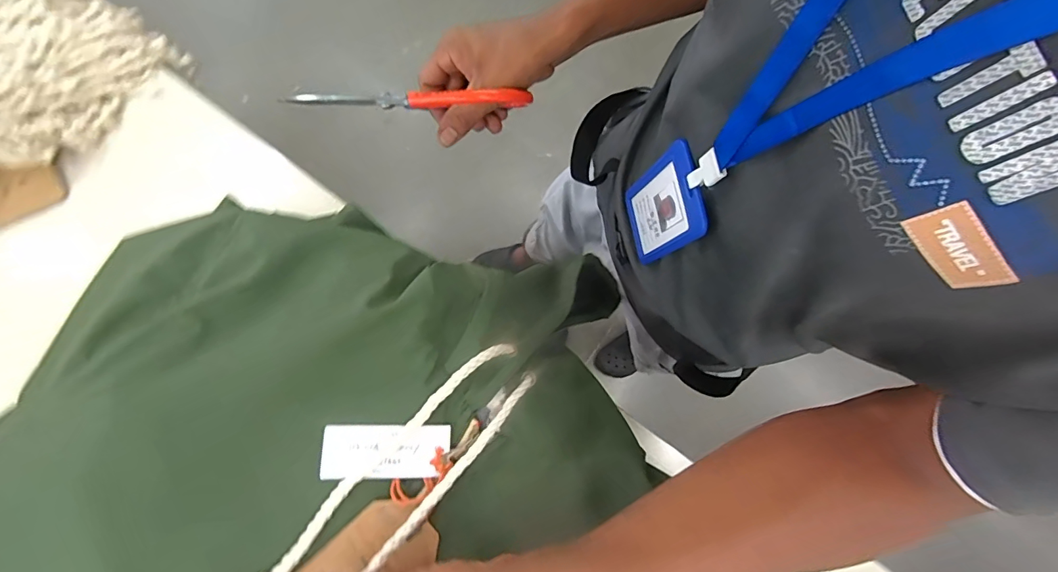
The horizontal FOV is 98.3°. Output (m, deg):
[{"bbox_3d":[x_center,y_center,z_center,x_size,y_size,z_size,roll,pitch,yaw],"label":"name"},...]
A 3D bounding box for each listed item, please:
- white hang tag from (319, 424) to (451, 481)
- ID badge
[{"bbox_3d":[-0.095,0.109,0.303,0.081,0.004,0.033,1,72,-4],"label":"white hang tag"},{"bbox_3d":[0.102,-0.060,0.355,0.004,0.110,0.069,-10,82,-10],"label":"ID badge"}]

